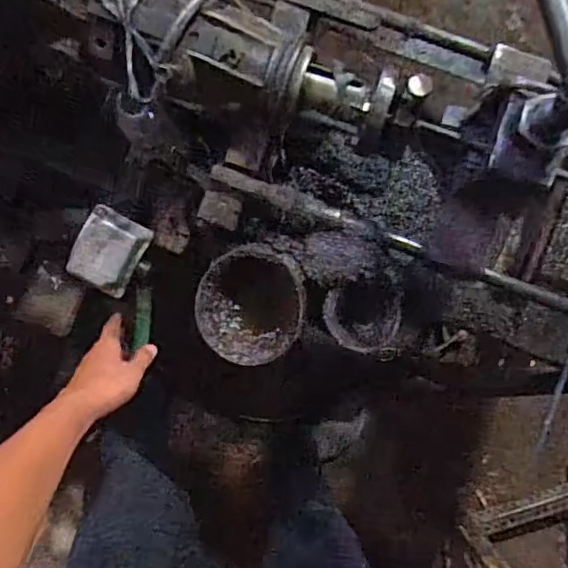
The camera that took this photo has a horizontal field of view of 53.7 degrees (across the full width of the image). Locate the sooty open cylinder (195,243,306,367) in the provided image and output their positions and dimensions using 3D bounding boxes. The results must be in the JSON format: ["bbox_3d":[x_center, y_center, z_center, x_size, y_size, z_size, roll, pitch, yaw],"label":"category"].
[{"bbox_3d":[-0.031,0.018,0.613,0.129,0.056,0.129,3,108,11],"label":"sooty open cylinder"}]

